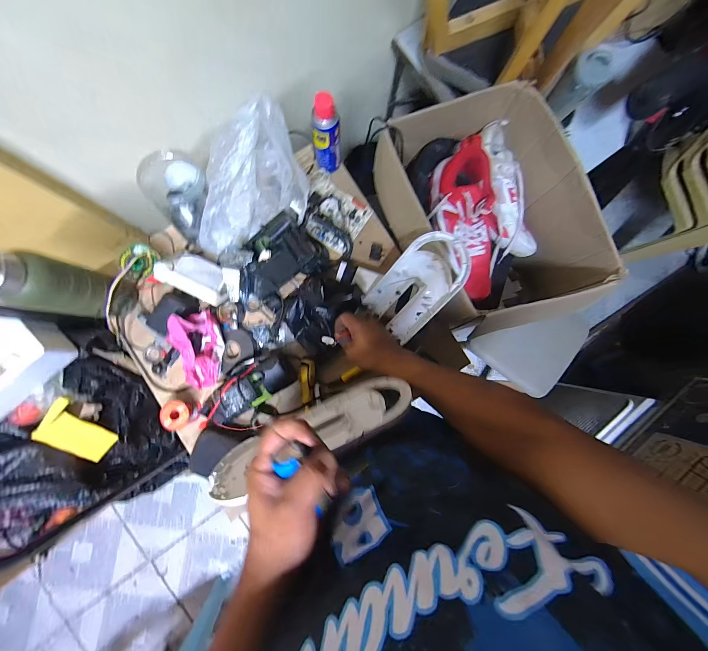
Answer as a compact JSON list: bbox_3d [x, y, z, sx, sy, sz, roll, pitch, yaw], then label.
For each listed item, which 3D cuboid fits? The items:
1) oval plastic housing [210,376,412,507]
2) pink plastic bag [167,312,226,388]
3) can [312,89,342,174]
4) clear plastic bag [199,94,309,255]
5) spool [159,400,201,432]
[{"bbox_3d":[-0.053,0.165,0.441,0.292,0.133,0.035,-25,106,-11],"label":"oval plastic housing"},{"bbox_3d":[-0.307,0.049,0.600,0.098,0.059,0.148,-16,87,-3],"label":"pink plastic bag"},{"bbox_3d":[-0.052,-0.362,0.589,0.052,0.159,0.042,4,86,-2],"label":"can"},{"bbox_3d":[-0.203,-0.250,0.551,0.230,0.138,0.145,-25,88,-4],"label":"clear plastic bag"},{"bbox_3d":[-0.343,0.174,0.607,0.056,0.050,0.054,0,87,-2],"label":"spool"}]

